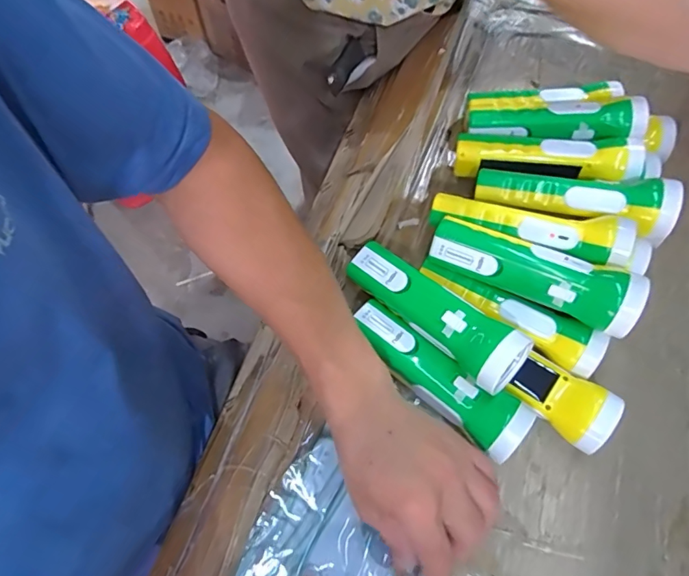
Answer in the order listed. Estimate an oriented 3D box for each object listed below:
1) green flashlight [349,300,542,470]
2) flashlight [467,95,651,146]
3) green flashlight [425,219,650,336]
[{"bbox_3d":[0.075,0.073,0.394,0.164,0.042,0.046,40,70,16],"label":"green flashlight"},{"bbox_3d":[0.209,-0.164,0.461,0.165,0.043,0.060,5,64,1],"label":"flashlight"},{"bbox_3d":[0.155,-0.014,0.388,0.168,0.043,0.052,24,66,9],"label":"green flashlight"}]

